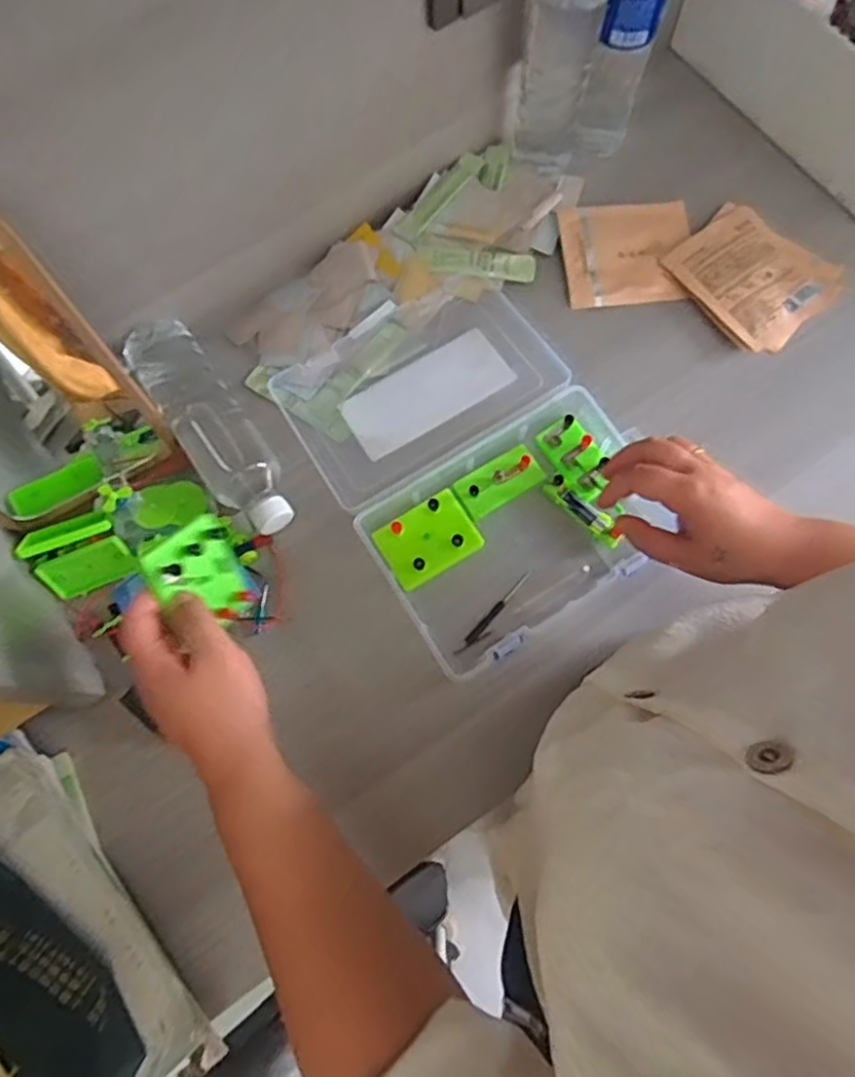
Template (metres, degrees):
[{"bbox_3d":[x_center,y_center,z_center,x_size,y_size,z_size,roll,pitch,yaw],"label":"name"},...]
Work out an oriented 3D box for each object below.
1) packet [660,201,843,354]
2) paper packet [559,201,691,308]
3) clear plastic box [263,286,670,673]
[{"bbox_3d":[0.301,-0.245,0.625,0.116,0.014,0.131,-41,77,-9],"label":"packet"},{"bbox_3d":[0.194,-0.277,0.644,0.119,0.006,0.111,-3,75,1],"label":"paper packet"},{"bbox_3d":[0.034,-0.072,0.582,0.231,0.041,0.312,-32,76,-7],"label":"clear plastic box"}]

